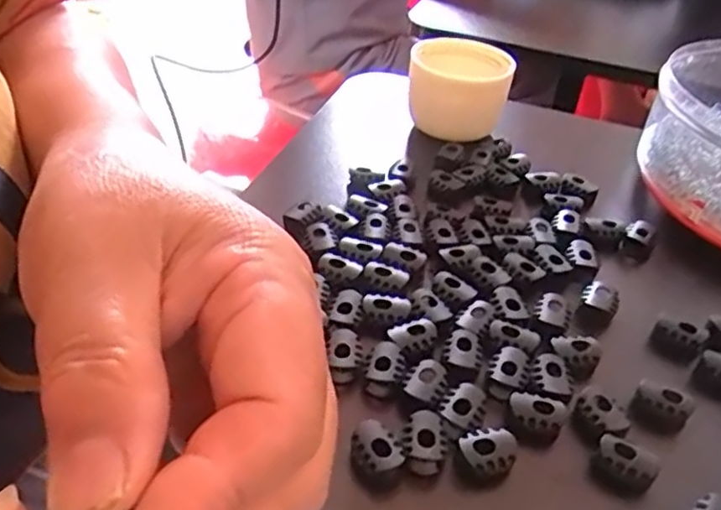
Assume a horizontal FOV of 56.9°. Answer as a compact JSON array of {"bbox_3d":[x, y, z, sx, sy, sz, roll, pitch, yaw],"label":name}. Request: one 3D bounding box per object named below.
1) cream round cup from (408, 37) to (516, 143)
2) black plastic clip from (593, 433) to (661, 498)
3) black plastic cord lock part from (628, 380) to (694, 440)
[{"bbox_3d":[0.065,-0.113,0.443,0.065,0.051,0.067,3,37,-2],"label":"cream round cup"},{"bbox_3d":[0.097,0.078,0.246,0.021,0.014,0.014,27,43,27],"label":"black plastic clip"},{"bbox_3d":[0.120,0.063,0.269,0.020,0.017,0.011,21,40,20],"label":"black plastic cord lock part"}]

